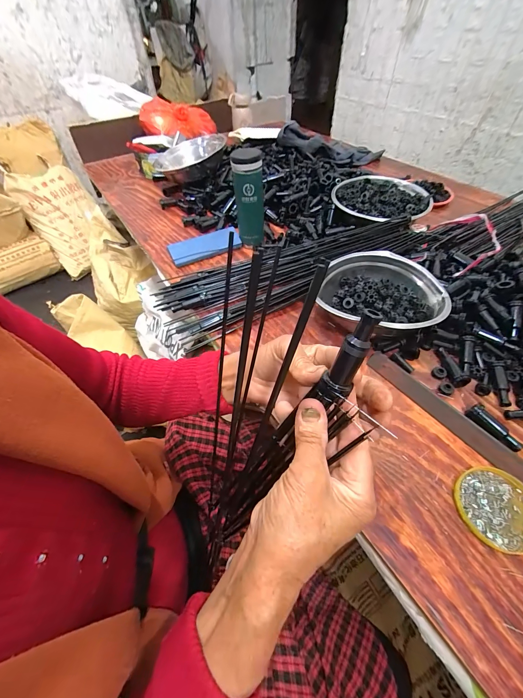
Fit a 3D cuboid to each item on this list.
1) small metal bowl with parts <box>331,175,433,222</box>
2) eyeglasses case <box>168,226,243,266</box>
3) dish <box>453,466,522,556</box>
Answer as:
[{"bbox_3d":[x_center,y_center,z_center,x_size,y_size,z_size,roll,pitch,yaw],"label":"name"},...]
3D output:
[{"bbox_3d":[0.288,-0.357,0.680,0.212,0.040,0.216,0,51,0],"label":"small metal bowl with parts"},{"bbox_3d":[-0.128,-0.238,0.649,0.162,0.027,0.068,-20,54,-15],"label":"eyeglasses case"},{"bbox_3d":[0.263,0.175,0.312,0.081,0.011,0.083,0,51,0],"label":"dish"}]

